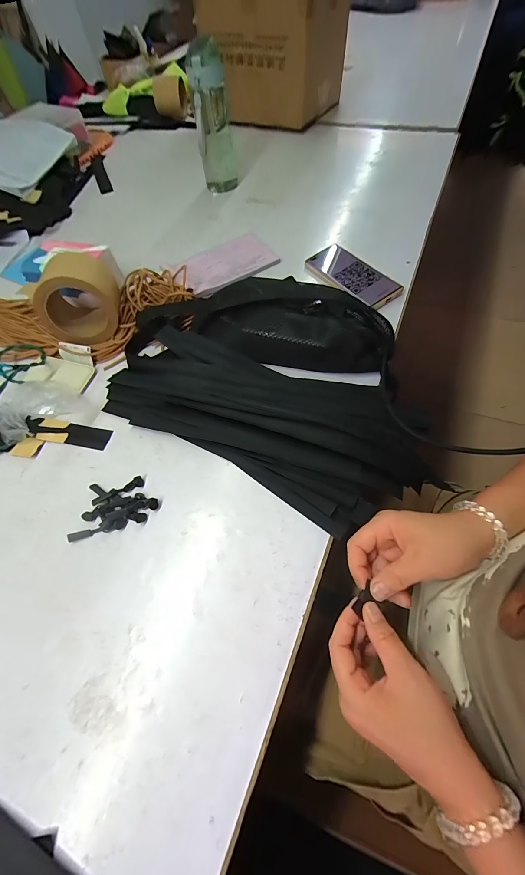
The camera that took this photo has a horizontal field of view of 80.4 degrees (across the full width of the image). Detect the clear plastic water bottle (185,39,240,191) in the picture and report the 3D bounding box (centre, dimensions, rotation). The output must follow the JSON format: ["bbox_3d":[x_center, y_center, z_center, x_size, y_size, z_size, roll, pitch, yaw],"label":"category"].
[{"bbox_3d":[-0.100,-0.633,0.632,0.071,0.220,0.076,-7,62,0],"label":"clear plastic water bottle"}]

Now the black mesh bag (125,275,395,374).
[{"bbox_3d":[-0.011,-0.184,0.457,0.384,0.077,0.162,2,62,5],"label":"black mesh bag"}]

